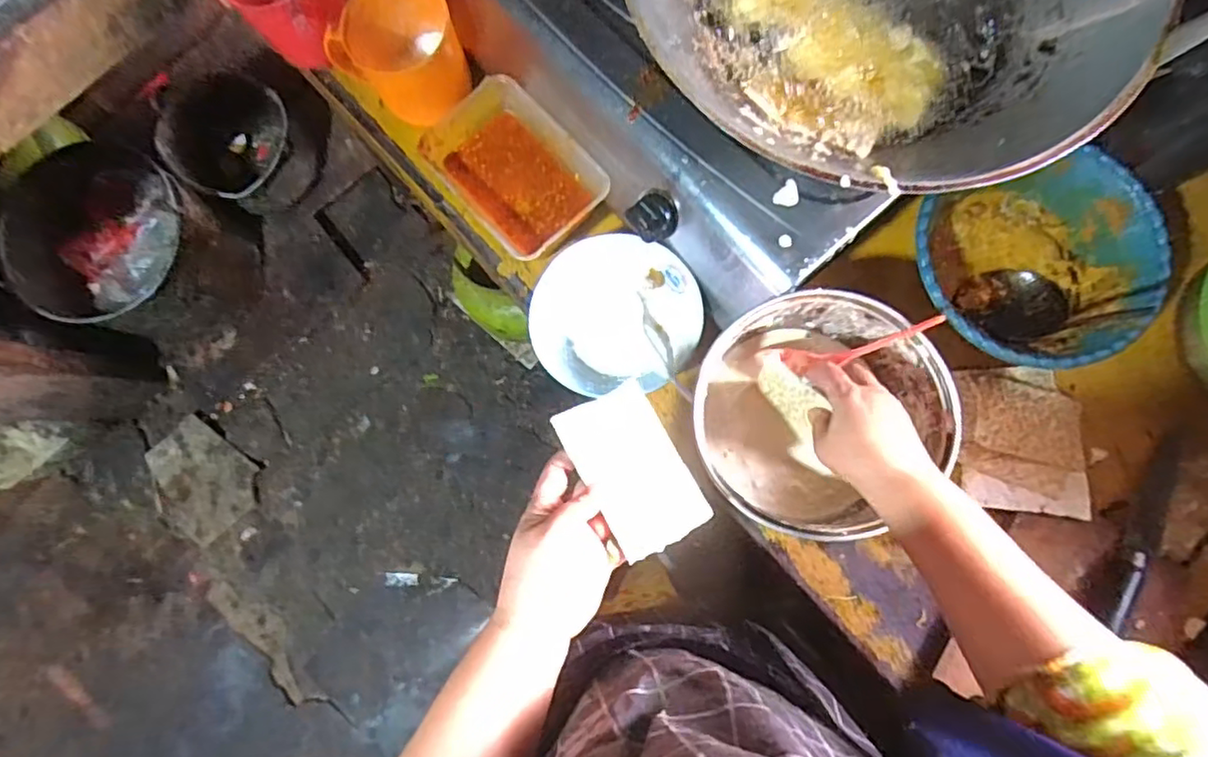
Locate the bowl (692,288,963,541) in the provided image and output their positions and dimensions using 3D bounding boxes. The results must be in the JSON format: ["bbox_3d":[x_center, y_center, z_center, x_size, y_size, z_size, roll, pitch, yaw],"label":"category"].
[{"bbox_3d":[0.179,0.034,0.561,0.192,0.110,0.199,0,81,-1],"label":"bowl"}]

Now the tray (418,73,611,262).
[{"bbox_3d":[-0.092,-0.208,0.634,0.121,0.045,0.181,-41,84,-6],"label":"tray"}]

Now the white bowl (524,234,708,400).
[{"bbox_3d":[0.009,-0.061,0.619,0.160,0.041,0.156,0,81,-1],"label":"white bowl"}]

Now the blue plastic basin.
[{"bbox_3d":[0.396,-0.107,0.597,0.215,0.068,0.201,0,81,-1],"label":"blue plastic basin"}]

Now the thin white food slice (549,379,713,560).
[{"bbox_3d":[0.022,0.065,0.453,0.069,0.014,0.115,-29,83,-5],"label":"thin white food slice"}]

